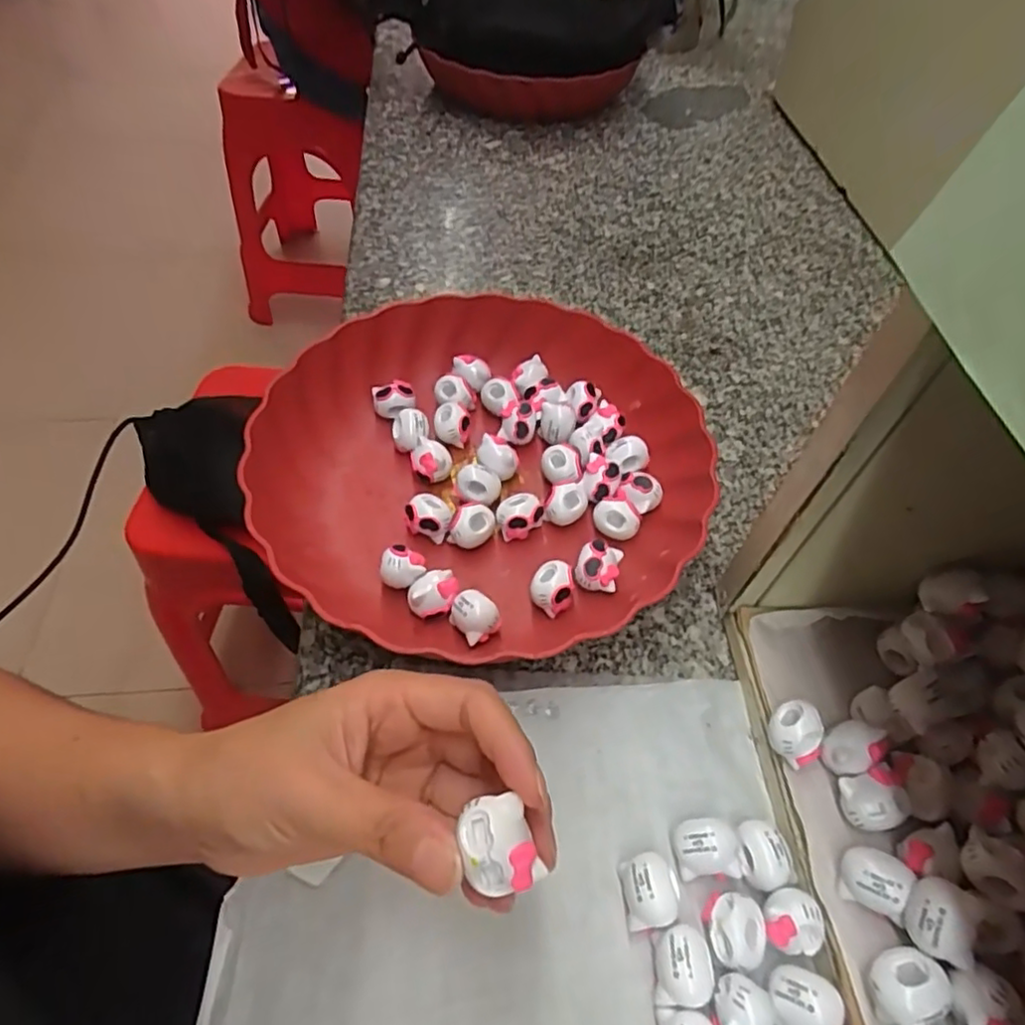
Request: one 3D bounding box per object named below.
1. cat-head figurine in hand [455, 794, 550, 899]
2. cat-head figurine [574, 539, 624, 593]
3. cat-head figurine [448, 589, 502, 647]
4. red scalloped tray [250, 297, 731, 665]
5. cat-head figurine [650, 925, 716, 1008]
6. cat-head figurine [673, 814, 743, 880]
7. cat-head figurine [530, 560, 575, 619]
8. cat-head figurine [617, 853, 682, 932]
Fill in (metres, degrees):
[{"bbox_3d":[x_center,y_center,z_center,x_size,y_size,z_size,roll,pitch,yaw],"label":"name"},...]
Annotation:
[{"bbox_3d":[-0.004,0.094,0.179,0.020,0.010,0.023,-16,57,-15],"label":"cat-head figurine in hand"},{"bbox_3d":[0.045,0.029,0.337,0.023,0.019,0.024,14,55,6],"label":"cat-head figurine"},{"bbox_3d":[-0.019,0.053,0.318,0.021,0.022,0.024,-30,62,-23],"label":"cat-head figurine"},{"bbox_3d":[-0.017,-0.027,0.363,0.241,0.048,0.241,16,55,7],"label":"red scalloped tray"},{"bbox_3d":[0.064,0.169,0.239,0.022,0.020,0.024,4,54,-1],"label":"cat-head figurine"},{"bbox_3d":[0.078,0.138,0.263,0.026,0.019,0.021,0,55,-4],"label":"cat-head figurine"},{"bbox_3d":[0.020,0.040,0.330,0.021,0.022,0.023,14,55,6],"label":"cat-head figurine"},{"bbox_3d":[0.054,0.149,0.254,0.023,0.018,0.024,-10,56,-11],"label":"cat-head figurine"}]

